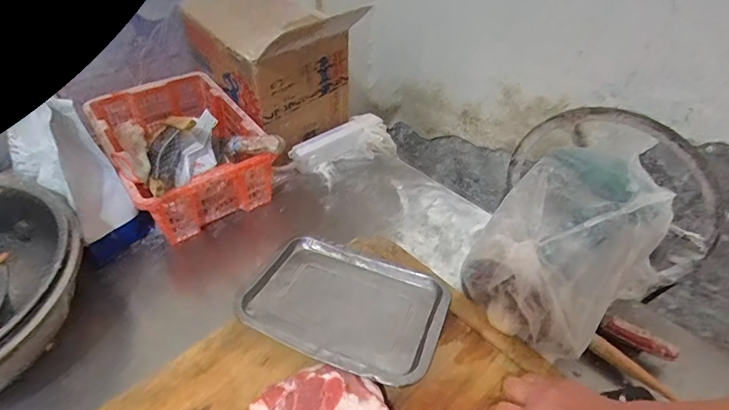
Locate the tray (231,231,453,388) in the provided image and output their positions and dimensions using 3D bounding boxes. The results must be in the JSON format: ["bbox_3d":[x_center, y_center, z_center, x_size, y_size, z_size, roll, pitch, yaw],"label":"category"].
[{"bbox_3d":[-0.027,0.128,0.587,0.266,0.038,0.190,19,46,15],"label":"tray"}]

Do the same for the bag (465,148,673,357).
[{"bbox_3d":[0.277,0.055,0.601,0.181,0.153,0.265,30,50,26],"label":"bag"}]

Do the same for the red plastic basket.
[{"bbox_3d":[-0.355,-0.110,0.853,0.251,0.127,0.373,-27,51,-27],"label":"red plastic basket"}]

